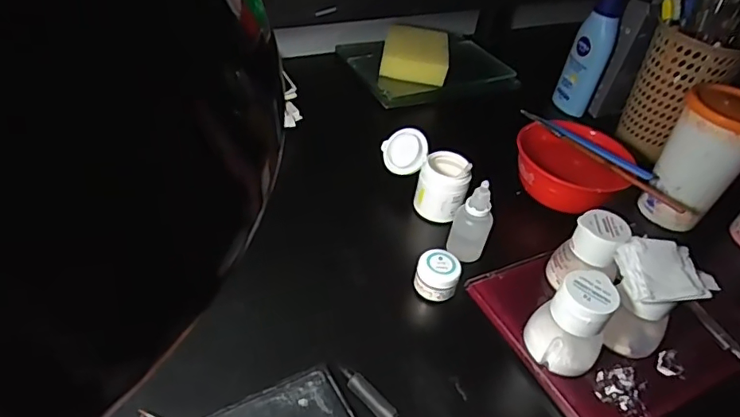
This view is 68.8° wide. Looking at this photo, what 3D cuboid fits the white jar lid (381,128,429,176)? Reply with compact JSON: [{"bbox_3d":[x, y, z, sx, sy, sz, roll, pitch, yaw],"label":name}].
[{"bbox_3d":[0.032,-0.052,0.496,0.045,0.004,0.043,-9,74,32],"label":"white jar lid"}]

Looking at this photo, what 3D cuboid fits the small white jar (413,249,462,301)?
[{"bbox_3d":[0.053,0.052,0.421,0.032,0.030,0.029,23,43,12],"label":"small white jar"}]

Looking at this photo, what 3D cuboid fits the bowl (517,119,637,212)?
[{"bbox_3d":[0.190,-0.037,0.525,0.104,0.056,0.093,37,48,27],"label":"bowl"}]

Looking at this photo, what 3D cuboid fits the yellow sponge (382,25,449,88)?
[{"bbox_3d":[0.057,-0.191,0.681,0.082,0.033,0.105,12,42,0],"label":"yellow sponge"}]

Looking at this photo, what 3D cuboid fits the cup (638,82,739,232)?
[{"bbox_3d":[0.308,-0.042,0.499,0.068,0.125,0.064,6,42,-6],"label":"cup"}]

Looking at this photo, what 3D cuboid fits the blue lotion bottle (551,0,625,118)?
[{"bbox_3d":[0.256,-0.180,0.634,0.043,0.139,0.024,23,43,13],"label":"blue lotion bottle"}]

